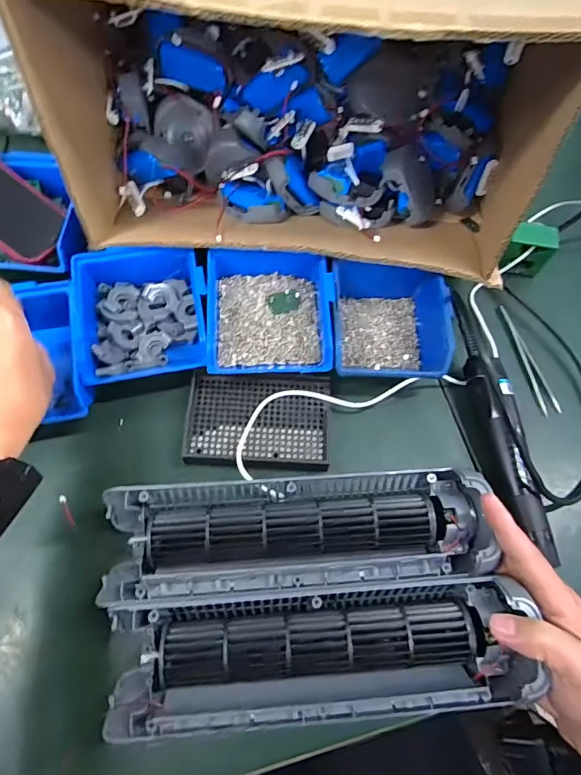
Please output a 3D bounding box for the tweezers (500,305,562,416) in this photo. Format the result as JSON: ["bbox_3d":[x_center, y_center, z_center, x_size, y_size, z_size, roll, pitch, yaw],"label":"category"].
[{"bbox_3d":[0.255,-0.032,0.501,0.016,0.008,0.129,-9,67,-7],"label":"tweezers"}]

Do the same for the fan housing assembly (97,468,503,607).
[{"bbox_3d":[0.003,0.119,0.382,0.299,0.056,0.090,-3,67,-2],"label":"fan housing assembly"}]

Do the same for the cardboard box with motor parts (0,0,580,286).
[{"bbox_3d":[0.018,-0.258,0.436,0.409,0.245,0.231,5,66,-1],"label":"cardboard box with motor parts"}]

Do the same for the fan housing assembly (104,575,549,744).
[{"bbox_3d":[0.021,0.195,0.342,0.294,0.050,0.080,-4,67,-3],"label":"fan housing assembly"}]

